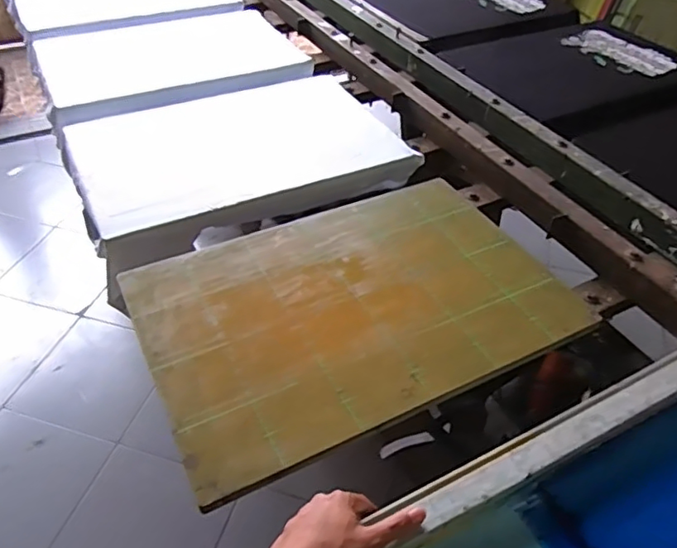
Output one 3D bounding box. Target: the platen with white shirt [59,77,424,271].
[{"bbox_3d":[-0.214,-0.256,1.166,0.623,0.092,0.450,-22,45,-19],"label":"platen with white shirt"}]

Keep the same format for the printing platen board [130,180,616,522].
[{"bbox_3d":[0.024,0.036,0.827,0.584,0.019,0.399,-19,45,-23],"label":"printing platen board"}]

